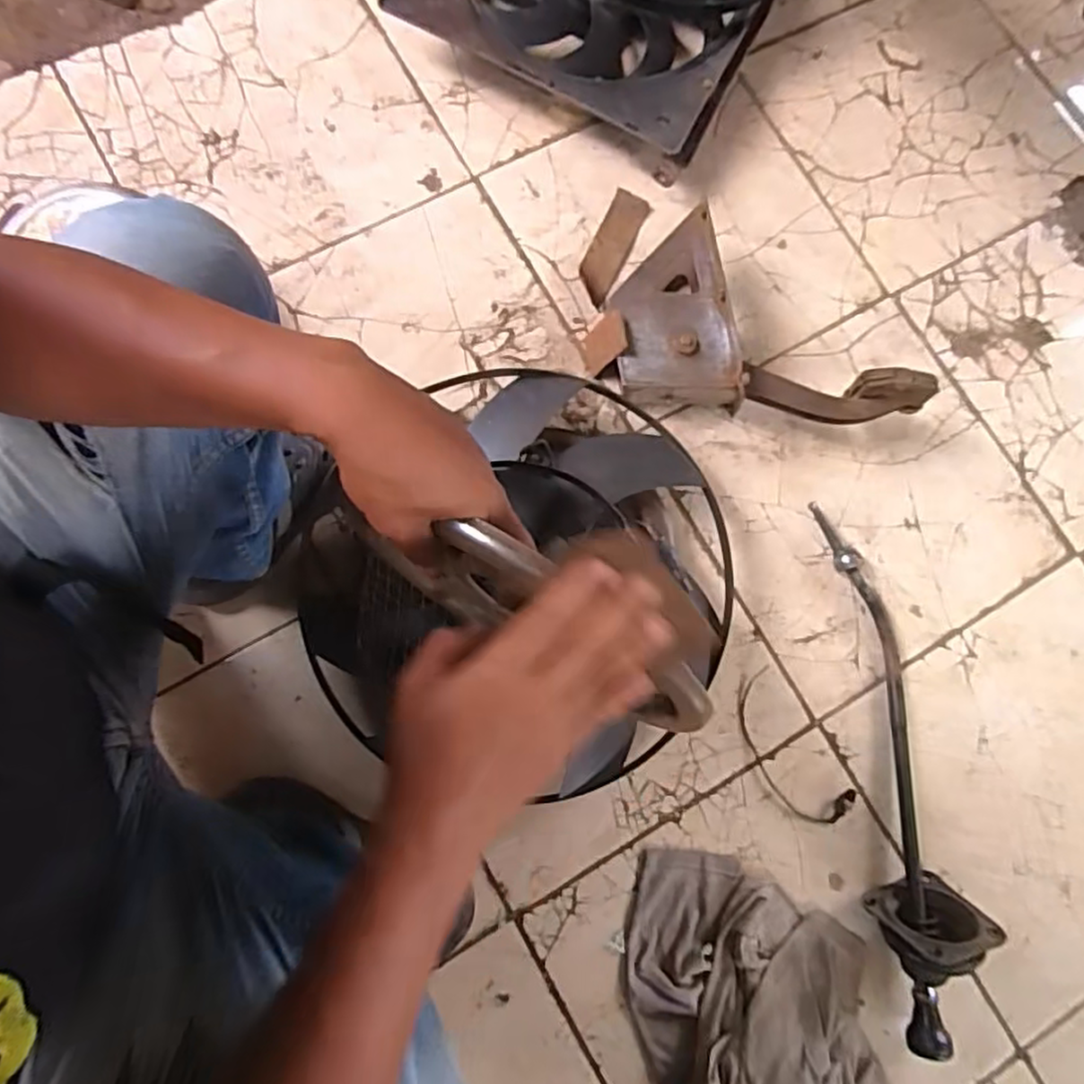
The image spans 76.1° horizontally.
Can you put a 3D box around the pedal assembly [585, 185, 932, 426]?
[{"bbox_3d":[0.258,-0.293,0.860,0.422,0.093,0.280,12,79,3],"label":"pedal assembly"}]

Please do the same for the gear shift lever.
[{"bbox_3d":[0.393,0.242,0.773,0.116,0.097,0.595,-9,79,-1],"label":"gear shift lever"}]

